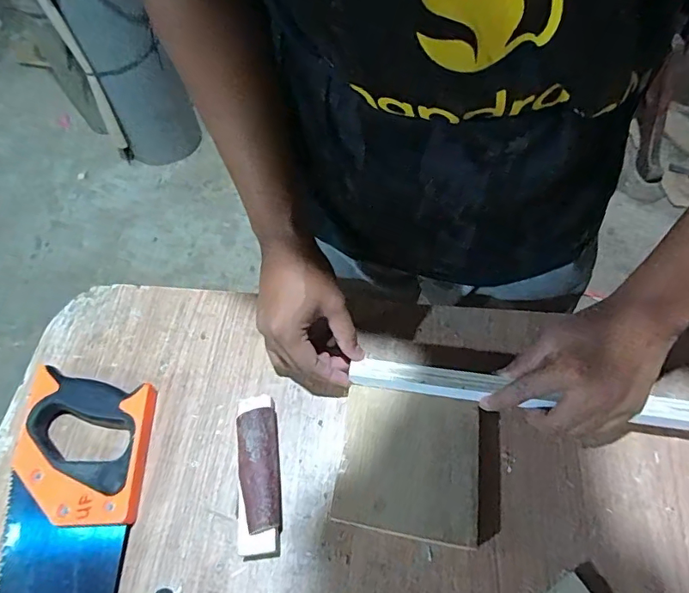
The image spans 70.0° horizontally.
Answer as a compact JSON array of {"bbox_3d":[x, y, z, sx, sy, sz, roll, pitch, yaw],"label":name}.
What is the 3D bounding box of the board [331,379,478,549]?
[{"bbox_3d":[0.054,0.145,0.432,0.117,0.020,0.117,8,60,8],"label":"board"}]

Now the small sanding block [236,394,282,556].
[{"bbox_3d":[-0.075,0.151,0.430,0.037,0.029,0.126,-6,59,0],"label":"small sanding block"}]

